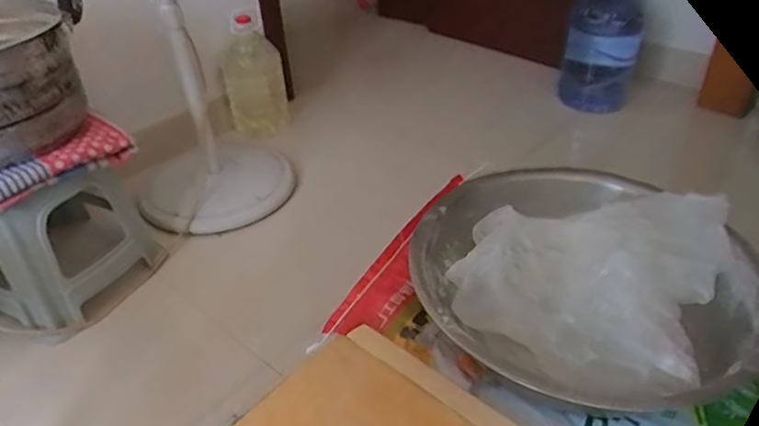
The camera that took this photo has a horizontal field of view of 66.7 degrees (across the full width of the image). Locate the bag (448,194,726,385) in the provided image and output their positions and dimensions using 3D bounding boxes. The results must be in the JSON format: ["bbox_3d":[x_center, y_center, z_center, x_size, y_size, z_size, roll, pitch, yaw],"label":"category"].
[{"bbox_3d":[0.191,0.047,0.537,0.216,0.108,0.201,17,42,25],"label":"bag"}]

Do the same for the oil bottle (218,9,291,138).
[{"bbox_3d":[-0.371,-0.407,1.700,0.174,0.344,0.110,-9,36,-10],"label":"oil bottle"}]

